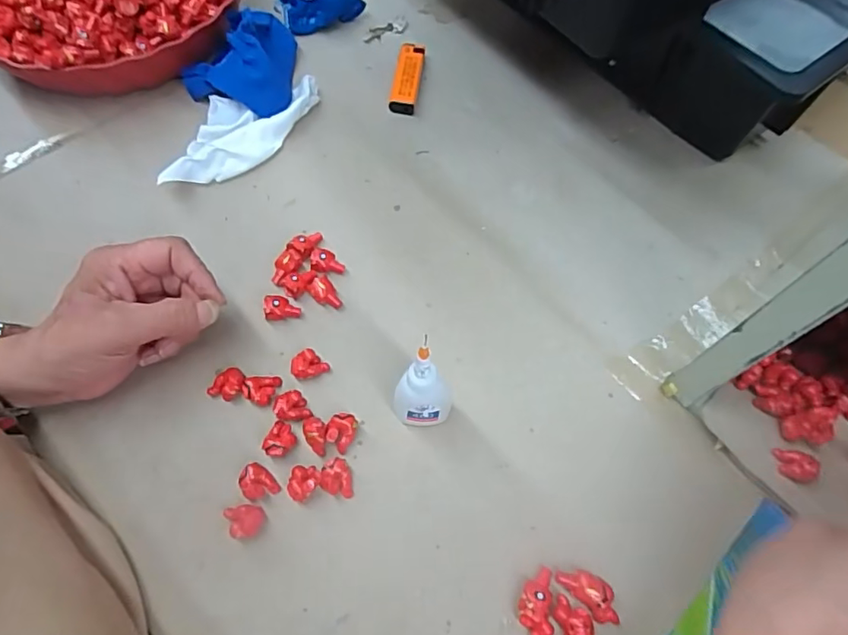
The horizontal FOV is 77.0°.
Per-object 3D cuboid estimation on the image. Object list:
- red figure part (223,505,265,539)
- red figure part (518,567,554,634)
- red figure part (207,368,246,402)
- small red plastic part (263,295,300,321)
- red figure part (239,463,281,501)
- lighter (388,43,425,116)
[{"bbox_3d":[-0.105,0.120,0.313,0.023,0.012,0.018,-7,64,-5],"label":"red figure part"},{"bbox_3d":[0.062,0.160,0.297,0.018,0.015,0.037,4,64,0],"label":"red figure part"},{"bbox_3d":[-0.128,0.045,0.350,0.017,0.011,0.023,39,69,16],"label":"red figure part"},{"bbox_3d":[-0.099,-0.007,0.374,0.023,0.014,0.016,0,64,-2],"label":"small red plastic part"},{"bbox_3d":[-0.100,0.100,0.322,0.018,0.013,0.020,-32,69,-16],"label":"red figure part"},{"bbox_3d":[-0.016,-0.218,0.487,0.023,0.014,0.077,7,64,2],"label":"lighter"}]

